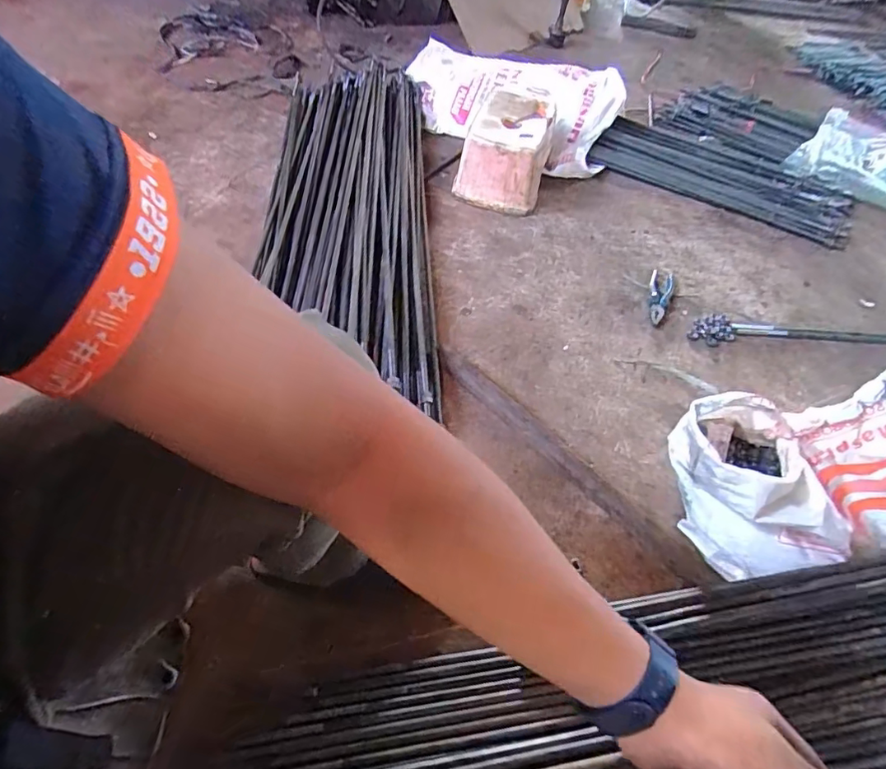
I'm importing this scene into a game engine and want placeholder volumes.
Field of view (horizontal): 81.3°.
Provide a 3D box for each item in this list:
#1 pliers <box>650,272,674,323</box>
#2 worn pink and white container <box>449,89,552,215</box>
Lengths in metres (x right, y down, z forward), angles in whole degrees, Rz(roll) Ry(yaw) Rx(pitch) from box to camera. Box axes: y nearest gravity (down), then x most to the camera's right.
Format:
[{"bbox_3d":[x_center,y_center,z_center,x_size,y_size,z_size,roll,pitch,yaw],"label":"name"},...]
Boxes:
[{"bbox_3d":[0.457,-0.190,1.098,0.045,0.016,0.169,21,54,10],"label":"pliers"},{"bbox_3d":[0.154,-0.564,1.252,0.193,0.172,0.254,16,52,4],"label":"worn pink and white container"}]

